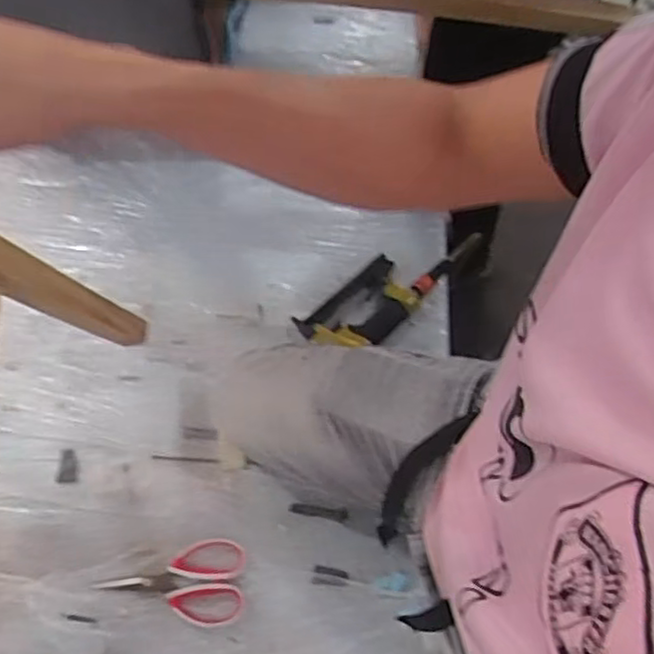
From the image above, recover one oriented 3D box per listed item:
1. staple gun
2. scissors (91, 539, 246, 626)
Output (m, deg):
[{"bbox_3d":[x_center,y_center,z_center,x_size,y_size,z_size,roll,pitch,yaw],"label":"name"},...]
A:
[{"bbox_3d":[0.102,-0.060,1.020,0.319,0.039,0.111,-38,69,-17],"label":"staple gun"},{"bbox_3d":[-0.188,0.311,0.829,0.172,0.006,0.096,-1,63,-1],"label":"scissors"}]

